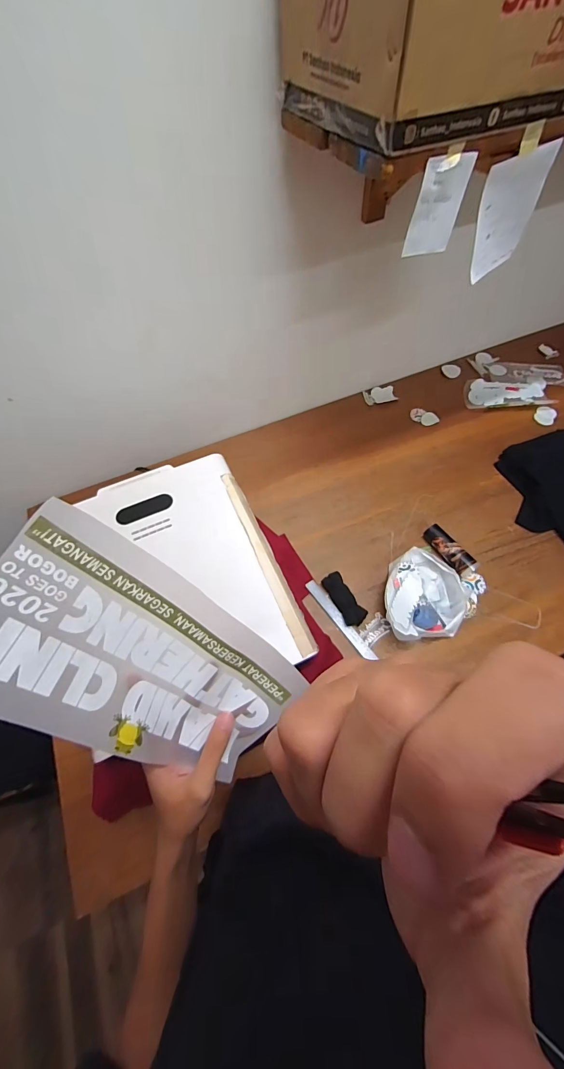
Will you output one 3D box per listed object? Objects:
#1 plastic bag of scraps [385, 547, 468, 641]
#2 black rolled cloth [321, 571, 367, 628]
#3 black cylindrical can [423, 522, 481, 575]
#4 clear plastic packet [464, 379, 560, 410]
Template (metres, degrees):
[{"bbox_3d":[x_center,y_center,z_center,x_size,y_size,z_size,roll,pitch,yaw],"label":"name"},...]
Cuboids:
[{"bbox_3d":[0.323,0.133,0.830,0.196,0.065,0.206,-8,63,0],"label":"plastic bag of scraps"},{"bbox_3d":[0.145,0.151,0.848,0.052,0.026,0.128,-26,64,-10],"label":"black rolled cloth"},{"bbox_3d":[0.407,0.041,0.887,0.058,0.043,0.141,-28,65,-10],"label":"black cylindrical can"},{"bbox_3d":[0.720,-0.452,1.158,0.267,0.016,0.119,-1,63,3],"label":"clear plastic packet"}]

